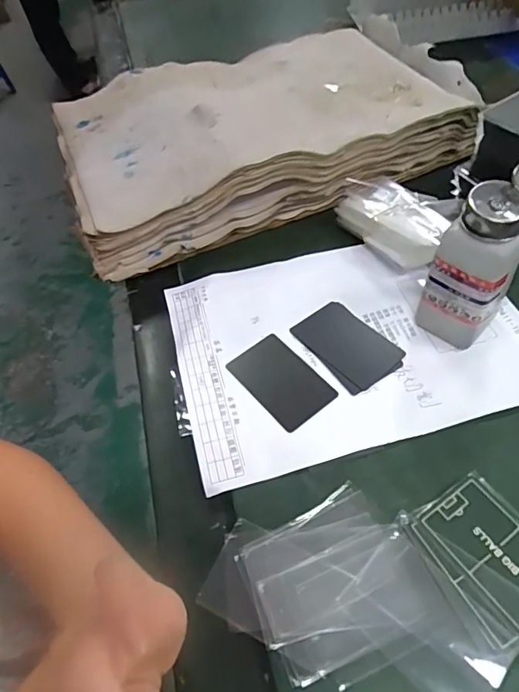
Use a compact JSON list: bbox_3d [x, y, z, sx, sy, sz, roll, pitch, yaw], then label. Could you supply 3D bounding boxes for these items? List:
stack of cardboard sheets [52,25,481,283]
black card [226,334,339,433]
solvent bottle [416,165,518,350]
[{"bbox_3d":[-0.006,-0.254,0.570,0.440,0.082,0.263,-20,54,-10],"label":"stack of cardboard sheets"},{"bbox_3d":[0.017,0.027,0.403,0.052,0.004,0.083,-35,57,-19],"label":"black card"},{"bbox_3d":[0.170,-0.067,0.376,0.061,0.135,0.070,33,63,26],"label":"solvent bottle"}]

